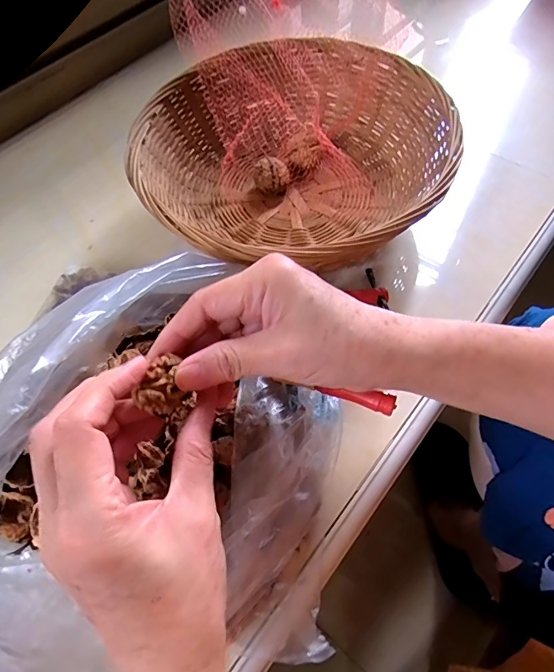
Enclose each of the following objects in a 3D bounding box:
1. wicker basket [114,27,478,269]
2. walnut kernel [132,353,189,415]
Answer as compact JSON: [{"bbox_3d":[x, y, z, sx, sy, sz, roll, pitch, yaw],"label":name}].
[{"bbox_3d":[0.018,-0.147,0.375,0.258,0.087,0.250,-1,61,3],"label":"wicker basket"},{"bbox_3d":[-0.056,0.025,0.210,0.018,0.016,0.029,22,62,16],"label":"walnut kernel"}]

